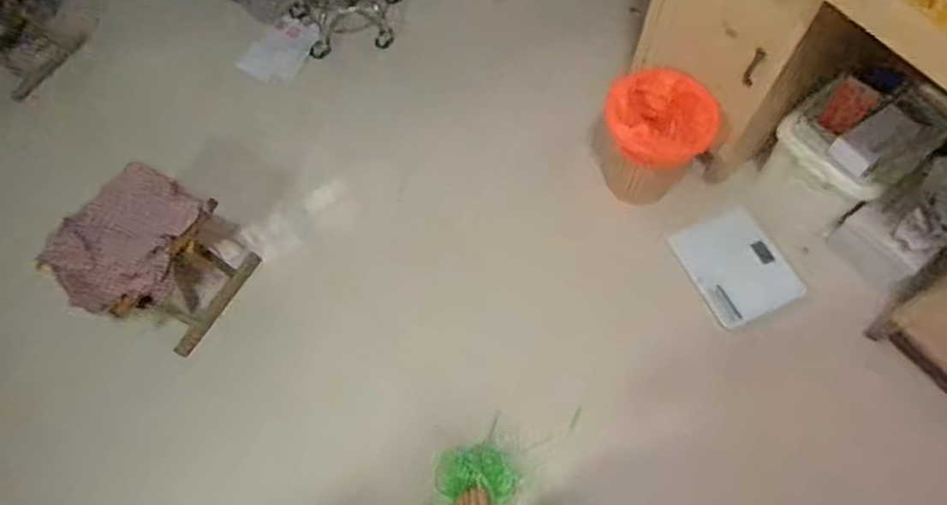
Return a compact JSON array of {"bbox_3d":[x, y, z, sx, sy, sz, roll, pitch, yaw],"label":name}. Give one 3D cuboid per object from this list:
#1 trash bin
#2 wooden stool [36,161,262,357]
[{"bbox_3d":[0.463,-0.285,1.519,0.246,0.359,0.221,31,69,15],"label":"trash bin"},{"bbox_3d":[-0.745,0.023,1.374,0.231,0.350,0.327,31,69,15],"label":"wooden stool"}]

